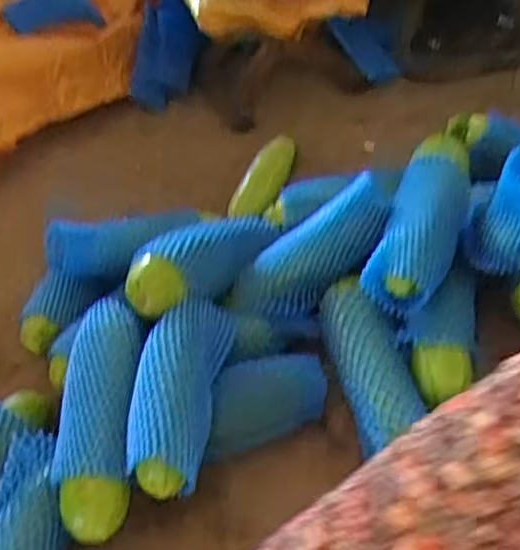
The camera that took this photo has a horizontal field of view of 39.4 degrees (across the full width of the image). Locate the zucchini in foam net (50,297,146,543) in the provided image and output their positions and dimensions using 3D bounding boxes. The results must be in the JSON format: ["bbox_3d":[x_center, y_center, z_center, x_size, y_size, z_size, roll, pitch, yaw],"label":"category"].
[{"bbox_3d":[-0.138,0.112,0.626,0.070,0.057,0.209,-5,43,6],"label":"zucchini in foam net"}]

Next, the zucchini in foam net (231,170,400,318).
[{"bbox_3d":[0.062,-0.022,0.703,0.182,0.054,0.073,-43,46,11],"label":"zucchini in foam net"}]

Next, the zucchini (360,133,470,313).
[{"bbox_3d":[0.166,-0.062,0.702,0.076,0.059,0.215,15,61,21],"label":"zucchini"}]

